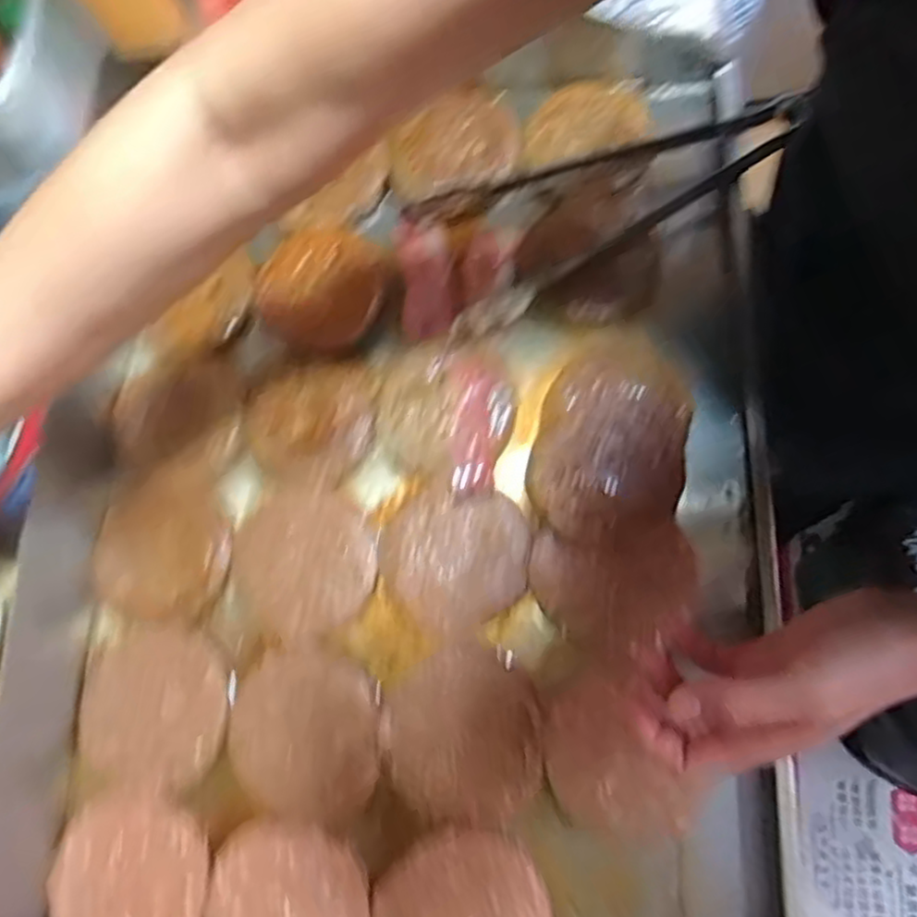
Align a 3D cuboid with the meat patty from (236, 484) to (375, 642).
[{"bbox_3d":[-0.108,0.069,0.509,0.102,0.008,0.102,-2,75,9],"label":"meat patty"}]

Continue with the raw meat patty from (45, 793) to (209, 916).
[{"bbox_3d":[-0.214,0.275,0.466,0.101,0.016,0.101,-2,75,9],"label":"raw meat patty"}]

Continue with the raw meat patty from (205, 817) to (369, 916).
[{"bbox_3d":[-0.108,0.287,0.446,0.102,0.012,0.110,-2,75,9],"label":"raw meat patty"}]

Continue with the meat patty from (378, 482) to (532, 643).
[{"bbox_3d":[-0.003,0.063,0.489,0.097,0.021,0.098,-2,75,9],"label":"meat patty"}]

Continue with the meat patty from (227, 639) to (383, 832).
[{"bbox_3d":[-0.103,0.181,0.475,0.100,0.007,0.106,-2,75,9],"label":"meat patty"}]

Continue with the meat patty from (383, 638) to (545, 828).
[{"bbox_3d":[0.002,0.175,0.464,0.098,0.011,0.107,-5,75,8],"label":"meat patty"}]

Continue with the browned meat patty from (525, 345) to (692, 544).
[{"bbox_3d":[0.102,-0.012,0.486,0.095,0.025,0.138,14,78,12],"label":"browned meat patty"}]

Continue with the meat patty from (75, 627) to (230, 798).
[{"bbox_3d":[-0.211,0.171,0.497,0.102,0.007,0.107,-2,75,9],"label":"meat patty"}]

